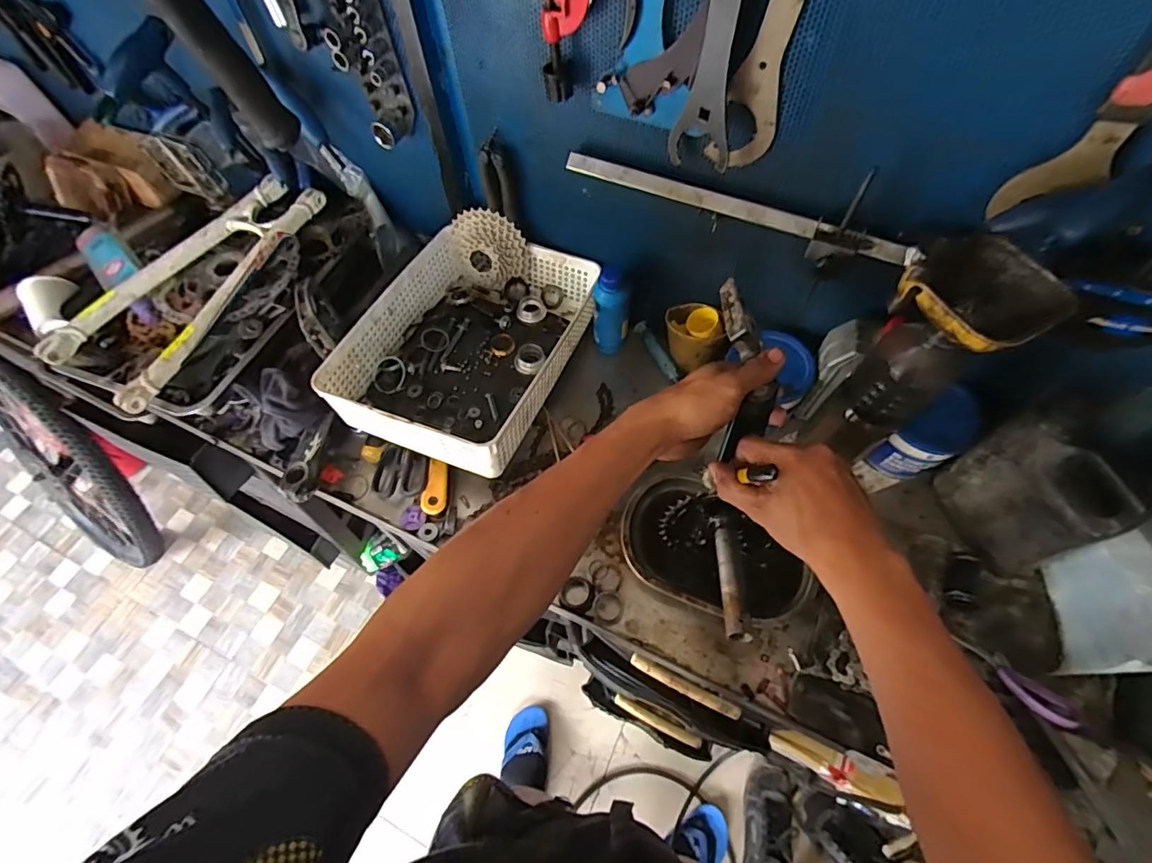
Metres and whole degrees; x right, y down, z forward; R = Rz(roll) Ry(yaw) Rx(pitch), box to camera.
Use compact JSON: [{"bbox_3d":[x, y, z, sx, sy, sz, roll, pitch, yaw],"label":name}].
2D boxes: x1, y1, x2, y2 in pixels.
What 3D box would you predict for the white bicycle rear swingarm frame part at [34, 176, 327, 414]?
[{"bbox_3d":[-0.525,-0.209,0.716,0.181,0.048,0.384,20,63,13],"label":"white bicycle rear swingarm frame part"}]

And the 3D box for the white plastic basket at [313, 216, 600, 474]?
[{"bbox_3d":[-0.134,-0.124,0.701,0.243,0.094,0.320,21,63,14],"label":"white plastic basket"}]

